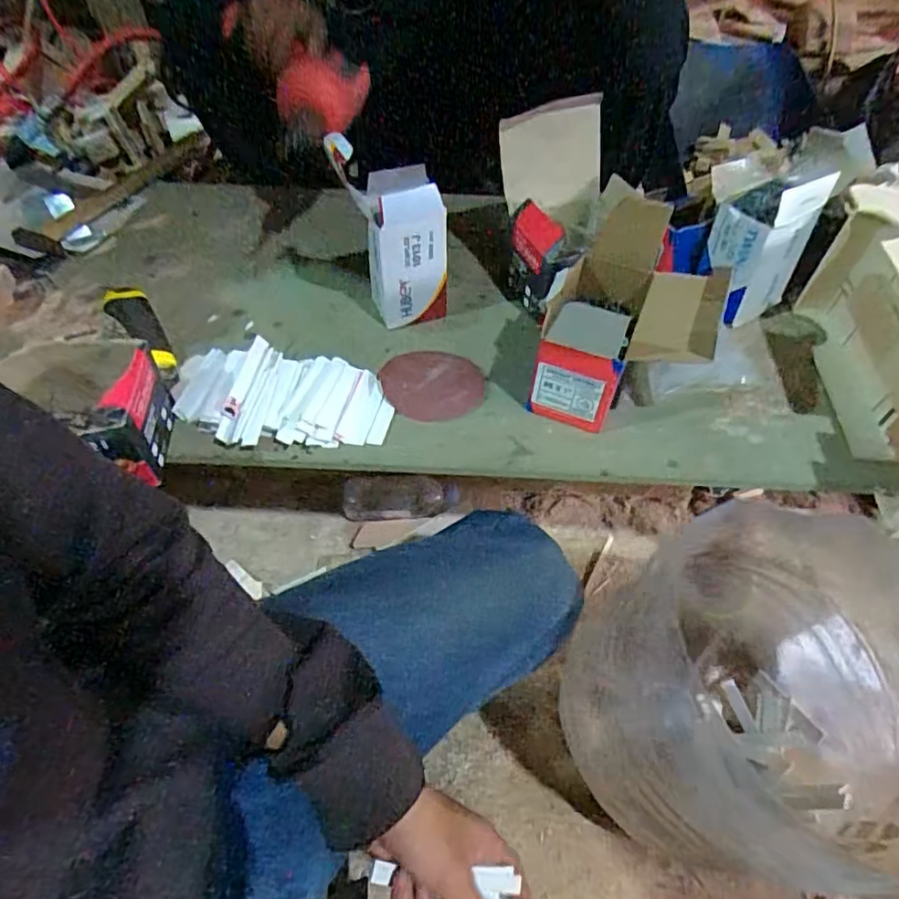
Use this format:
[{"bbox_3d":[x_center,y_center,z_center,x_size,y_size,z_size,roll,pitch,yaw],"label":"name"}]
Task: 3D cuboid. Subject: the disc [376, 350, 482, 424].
[{"bbox_3d":[-0.018,-0.067,0.588,0.094,0.010,0.085,-14,55,-13],"label":"disc"}]

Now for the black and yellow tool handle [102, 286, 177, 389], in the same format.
[{"bbox_3d":[-0.315,-0.119,0.614,0.040,0.019,0.161,-28,59,-21],"label":"black and yellow tool handle"}]

